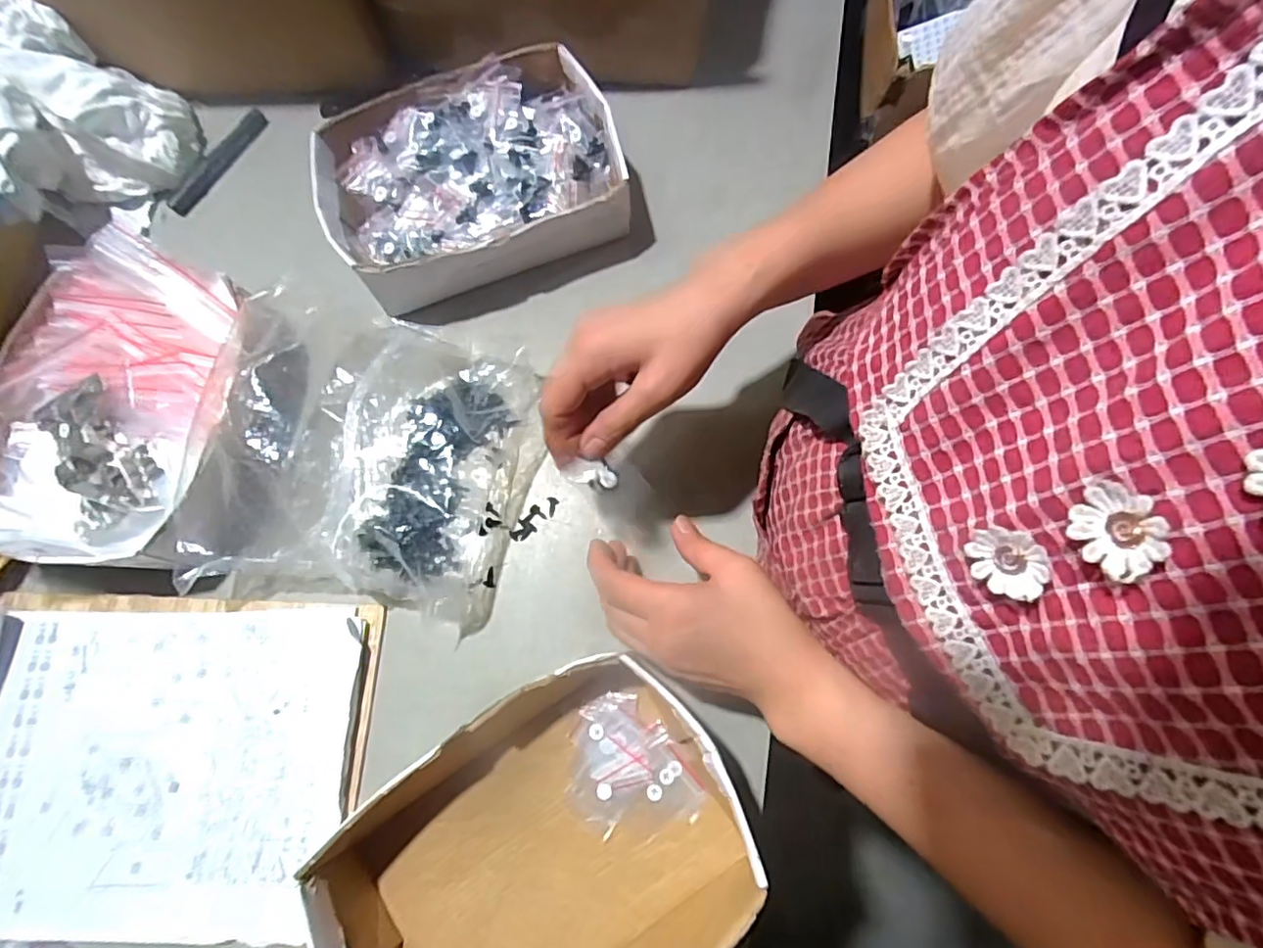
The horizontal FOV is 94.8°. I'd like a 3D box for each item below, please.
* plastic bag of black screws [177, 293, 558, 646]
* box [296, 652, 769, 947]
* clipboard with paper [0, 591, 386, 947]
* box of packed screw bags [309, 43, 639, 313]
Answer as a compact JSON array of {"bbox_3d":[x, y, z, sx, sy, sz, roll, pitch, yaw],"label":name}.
[{"bbox_3d":[-0.195,-0.018,0.432,0.222,0.096,0.224,13,74,6],"label":"plastic bag of black screws"},{"bbox_3d":[-0.053,0.252,0.361,0.247,0.068,0.205,-31,75,-7],"label":"box"},{"bbox_3d":[-0.362,0.197,0.405,0.338,0.037,0.223,0,73,2],"label":"clipboard with paper"},{"bbox_3d":[-0.140,-0.259,0.520,0.257,0.068,0.191,-16,73,-3],"label":"box of packed screw bags"}]

